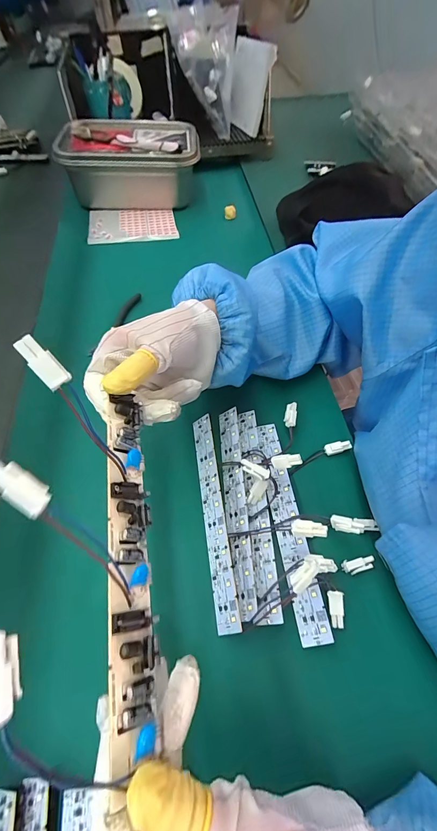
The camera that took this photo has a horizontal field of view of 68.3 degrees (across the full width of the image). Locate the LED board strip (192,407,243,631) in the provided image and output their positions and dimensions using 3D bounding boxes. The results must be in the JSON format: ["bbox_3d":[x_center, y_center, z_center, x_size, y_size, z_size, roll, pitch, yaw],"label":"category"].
[{"bbox_3d":[-0.005,0.082,0.290,0.019,0.008,0.189,-7,57,-4],"label":"LED board strip"}]

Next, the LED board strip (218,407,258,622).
[{"bbox_3d":[0.015,0.074,0.296,0.019,0.008,0.188,-3,57,-1],"label":"LED board strip"}]

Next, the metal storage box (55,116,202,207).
[{"bbox_3d":[-0.155,-0.461,0.594,0.234,0.095,0.153,-5,57,-3],"label":"metal storage box"}]

